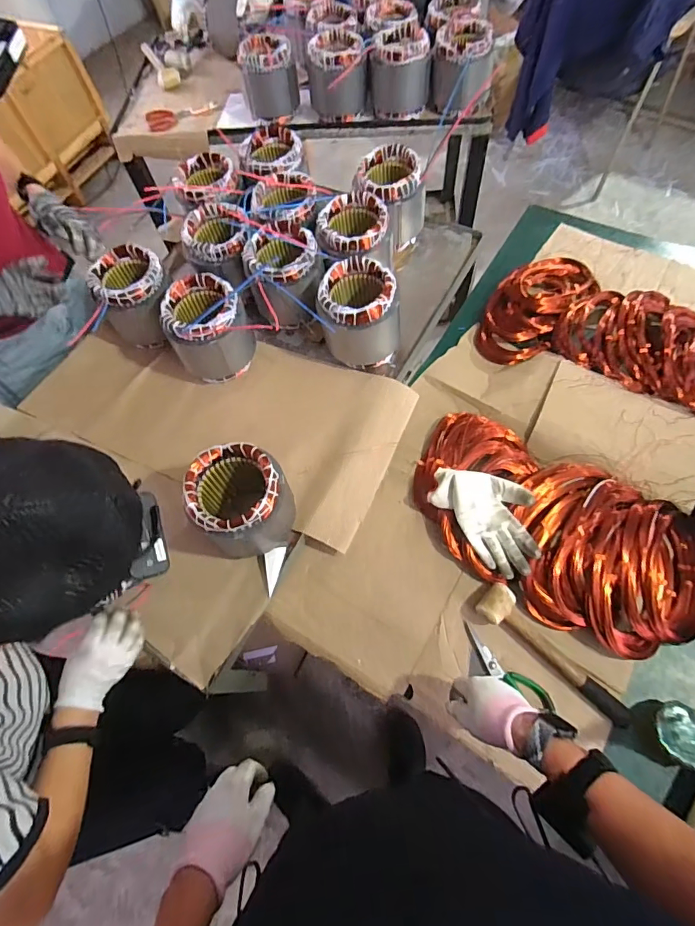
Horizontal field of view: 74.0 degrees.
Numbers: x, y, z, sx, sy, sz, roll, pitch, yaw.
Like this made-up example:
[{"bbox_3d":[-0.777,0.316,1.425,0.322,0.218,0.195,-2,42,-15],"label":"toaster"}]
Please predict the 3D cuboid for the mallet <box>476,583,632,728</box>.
[{"bbox_3d":[0.321,0.292,0.712,0.261,0.043,0.061,38,73,20],"label":"mallet"}]

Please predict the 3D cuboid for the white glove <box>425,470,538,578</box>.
[{"bbox_3d":[0.239,0.082,0.780,0.120,0.053,0.212,-39,68,-13],"label":"white glove"}]

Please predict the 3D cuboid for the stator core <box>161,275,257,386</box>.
[{"bbox_3d":[-0.269,-0.257,0.916,0.148,0.169,0.142,-2,64,4],"label":"stator core"}]

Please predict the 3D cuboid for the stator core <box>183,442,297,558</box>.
[{"bbox_3d":[-0.169,0.067,0.743,0.144,0.160,0.140,-2,64,4],"label":"stator core"}]

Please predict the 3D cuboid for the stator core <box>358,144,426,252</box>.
[{"bbox_3d":[0.085,-0.583,1.034,0.148,0.161,0.147,-2,64,4],"label":"stator core"}]

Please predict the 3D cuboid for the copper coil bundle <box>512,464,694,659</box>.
[{"bbox_3d":[0.430,0.153,0.758,0.317,0.075,0.280,21,68,14],"label":"copper coil bundle"}]

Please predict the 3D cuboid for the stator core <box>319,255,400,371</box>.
[{"bbox_3d":[0.014,-0.284,0.893,0.138,0.150,0.138,-2,64,4],"label":"stator core"}]

